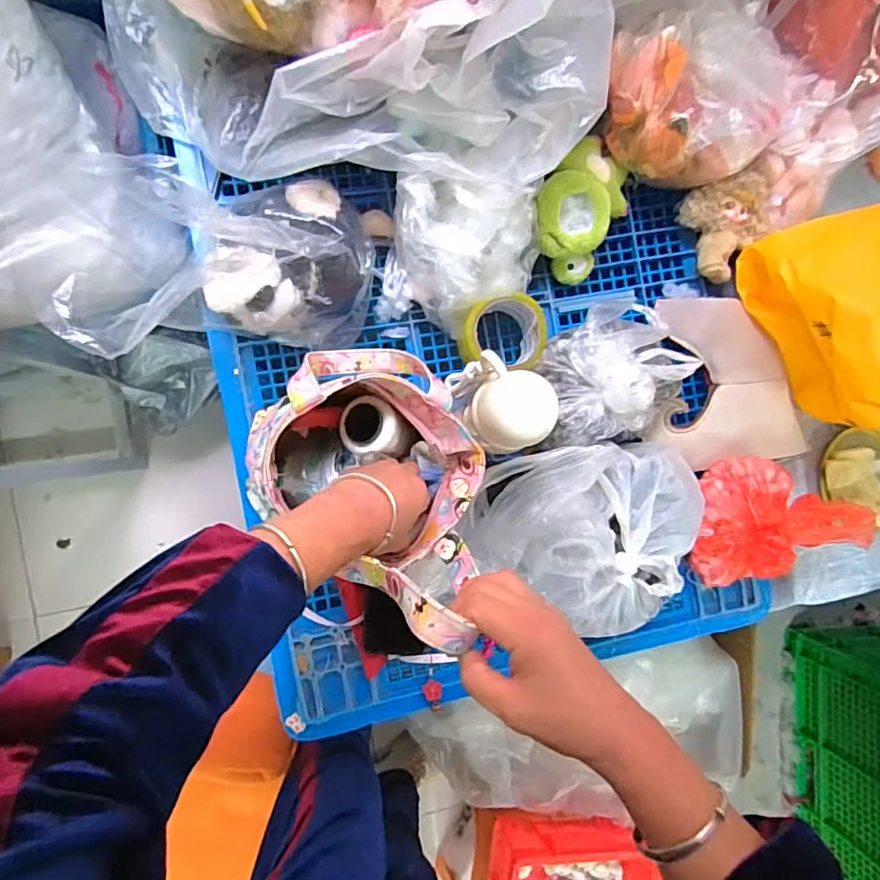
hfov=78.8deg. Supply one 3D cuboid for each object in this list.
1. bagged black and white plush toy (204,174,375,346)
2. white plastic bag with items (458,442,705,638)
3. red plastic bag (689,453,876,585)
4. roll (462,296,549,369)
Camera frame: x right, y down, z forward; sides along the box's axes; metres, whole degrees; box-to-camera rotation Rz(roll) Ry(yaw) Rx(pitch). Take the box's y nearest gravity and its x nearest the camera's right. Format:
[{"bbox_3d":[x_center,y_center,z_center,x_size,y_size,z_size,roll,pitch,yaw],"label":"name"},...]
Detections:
[{"bbox_3d":[-0.159,-0.200,0.591,0.164,0.113,0.166,0,90,-9],"label":"bagged black and white plush toy"},{"bbox_3d":[0.165,0.113,0.595,0.280,0.118,0.204,-1,90,-9],"label":"white plastic bag with items"},{"bbox_3d":[0.415,0.107,0.665,0.177,0.102,0.161,5,89,-9],"label":"red plastic bag"},{"bbox_3d":[0.074,-0.130,0.652,0.097,0.057,0.085,9,88,-9],"label":"roll"}]

